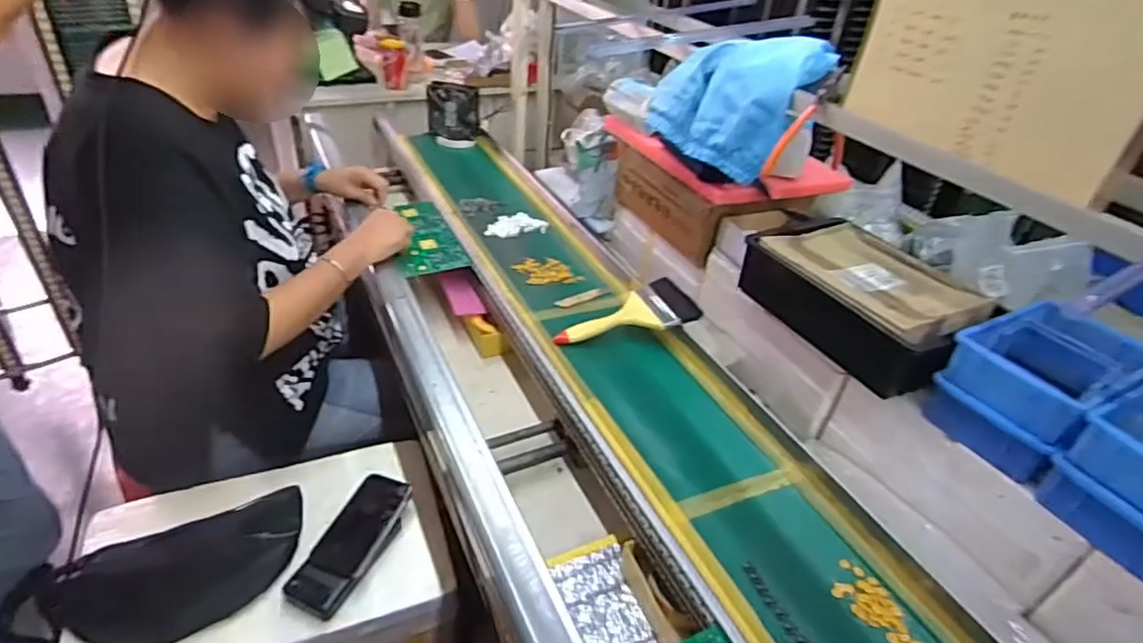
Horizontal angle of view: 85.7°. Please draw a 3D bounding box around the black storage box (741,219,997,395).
[{"bbox_3d":[0.385,-0.035,0.846,0.183,0.100,0.333,-14,40,-25],"label":"black storage box"}]

